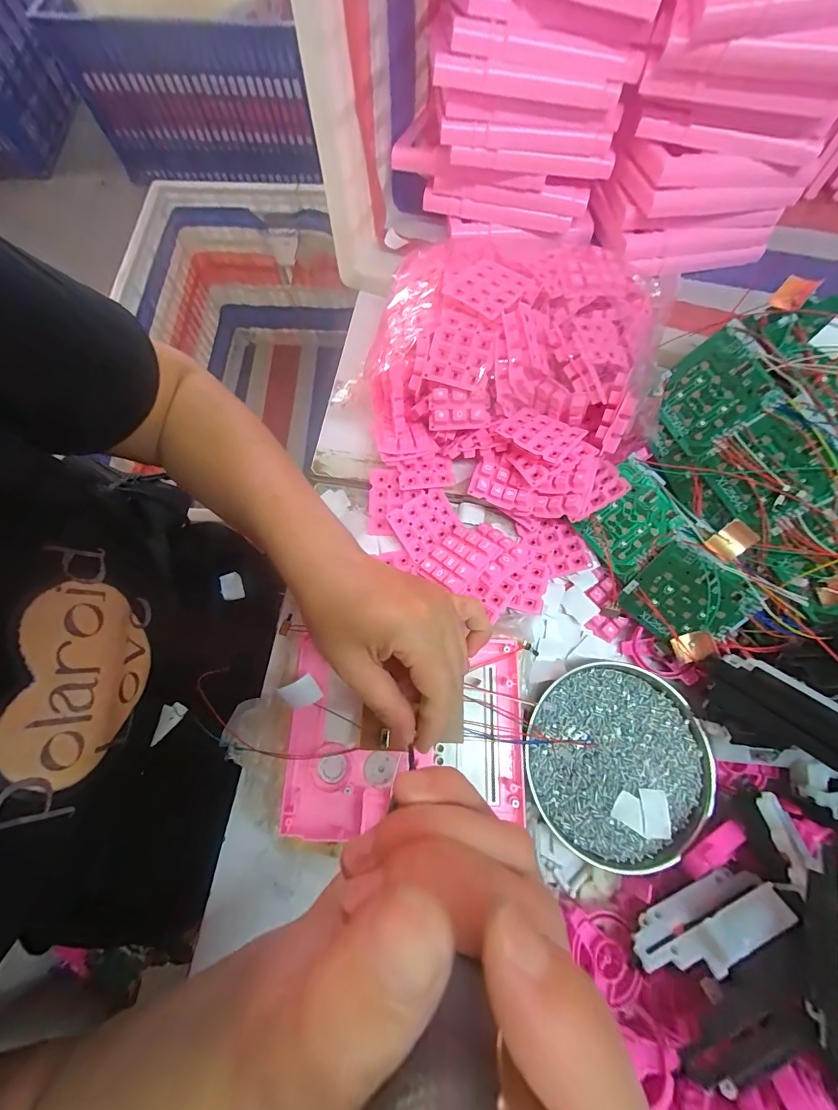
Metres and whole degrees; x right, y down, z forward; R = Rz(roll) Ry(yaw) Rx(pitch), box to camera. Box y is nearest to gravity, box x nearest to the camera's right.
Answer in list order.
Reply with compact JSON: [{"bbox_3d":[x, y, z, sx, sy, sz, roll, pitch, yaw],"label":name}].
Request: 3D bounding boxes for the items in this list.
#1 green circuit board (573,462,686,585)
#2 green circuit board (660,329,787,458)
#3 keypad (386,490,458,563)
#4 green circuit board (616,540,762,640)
[{"bbox_3d":[0.172,-0.027,0.334,0.064,0.006,0.074,41,109,14],"label":"green circuit board"},{"bbox_3d":[0.225,-0.124,0.315,0.004,0.067,0.069,-9,66,-50],"label":"green circuit board"},{"bbox_3d":[0.007,-0.028,0.364,0.057,0.007,0.048,-32,94,-19],"label":"keypad"},{"bbox_3d":[0.205,0.035,0.313,0.072,0.004,0.070,38,118,23],"label":"green circuit board"}]

